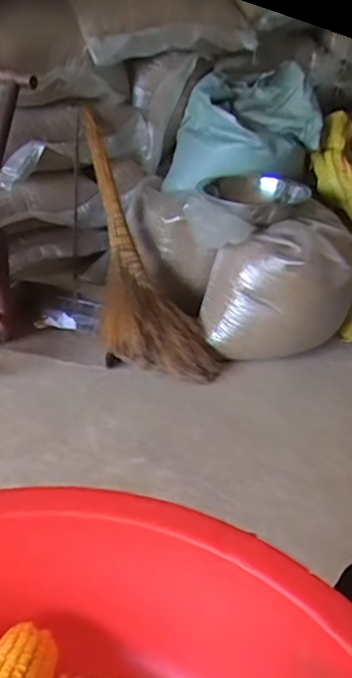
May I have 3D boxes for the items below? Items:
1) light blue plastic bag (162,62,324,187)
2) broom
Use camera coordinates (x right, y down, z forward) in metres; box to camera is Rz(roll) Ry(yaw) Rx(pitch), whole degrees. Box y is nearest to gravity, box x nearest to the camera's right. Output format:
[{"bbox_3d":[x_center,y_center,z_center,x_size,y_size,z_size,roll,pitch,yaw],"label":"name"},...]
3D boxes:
[{"bbox_3d":[0.182,-0.548,1.587,0.372,0.354,0.309,7,31,-2],"label":"light blue plastic bag"},{"bbox_3d":[-0.131,-0.224,1.487,0.266,0.088,0.741,-14,76,-31],"label":"broom"}]

